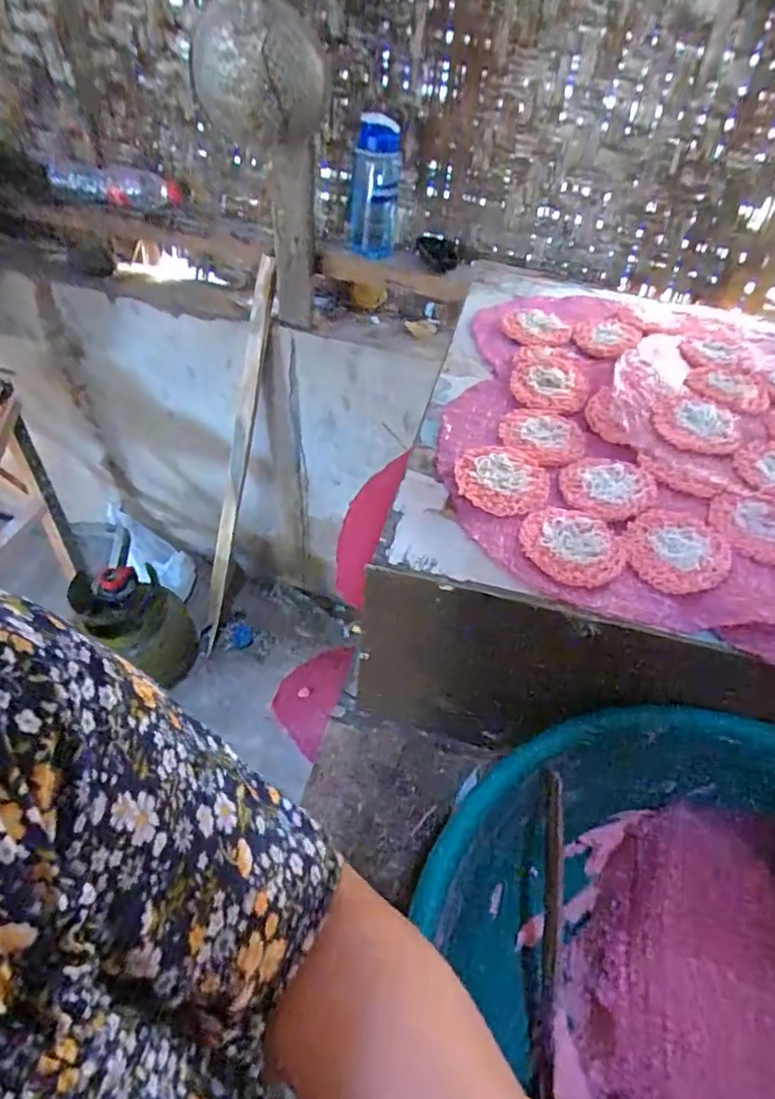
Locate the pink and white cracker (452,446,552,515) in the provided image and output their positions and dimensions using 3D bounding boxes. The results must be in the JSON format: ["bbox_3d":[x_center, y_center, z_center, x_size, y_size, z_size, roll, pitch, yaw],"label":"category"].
[{"bbox_3d":[0.100,-0.062,0.529,0.080,0.008,0.083,17,46,10],"label":"pink and white cracker"}]

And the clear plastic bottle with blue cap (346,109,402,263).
[{"bbox_3d":[-0.019,-0.607,1.030,0.088,0.207,0.100,4,45,-3],"label":"clear plastic bottle with blue cap"}]

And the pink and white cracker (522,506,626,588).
[{"bbox_3d":[0.148,-0.005,0.480,0.080,0.006,0.076,4,45,-4],"label":"pink and white cracker"}]

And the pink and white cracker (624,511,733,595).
[{"bbox_3d":[0.230,-0.002,0.478,0.074,0.010,0.083,33,50,23],"label":"pink and white cracker"}]

